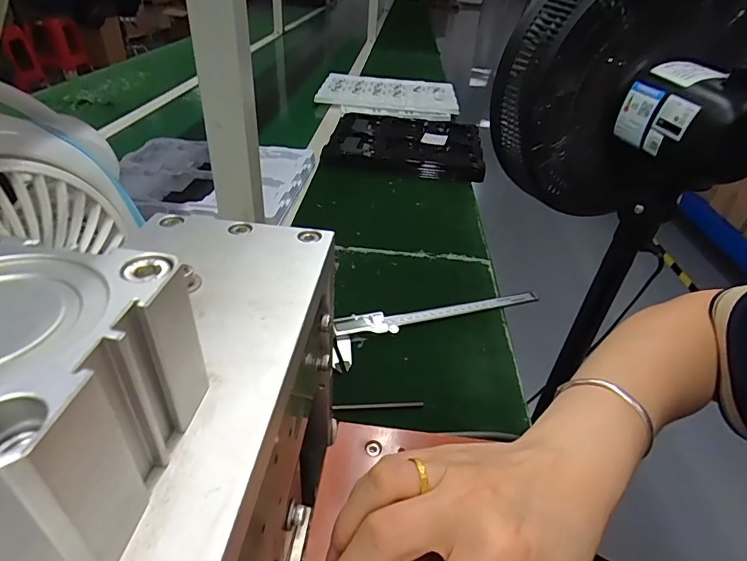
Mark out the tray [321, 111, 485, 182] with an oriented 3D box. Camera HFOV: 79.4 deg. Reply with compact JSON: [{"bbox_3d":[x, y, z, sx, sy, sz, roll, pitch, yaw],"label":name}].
[{"bbox_3d":[0.076,-0.306,0.998,0.315,0.041,0.339,8,36,4],"label":"tray"}]

